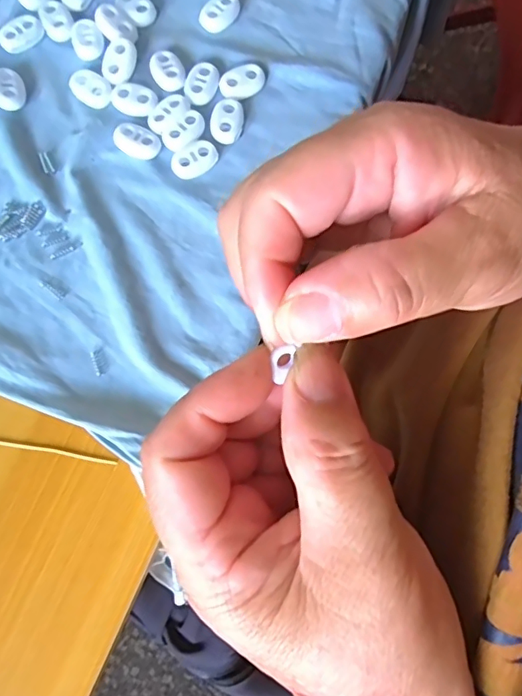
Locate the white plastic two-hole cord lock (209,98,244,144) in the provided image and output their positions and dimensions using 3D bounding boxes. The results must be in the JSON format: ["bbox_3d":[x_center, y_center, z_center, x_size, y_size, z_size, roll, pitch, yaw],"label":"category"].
[{"bbox_3d":[-0.016,-0.110,0.252,0.015,0.004,0.022,8,79,2],"label":"white plastic two-hole cord lock"}]

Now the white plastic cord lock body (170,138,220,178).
[{"bbox_3d":[-0.032,-0.090,0.250,0.023,0.004,0.015,-32,80,-6],"label":"white plastic cord lock body"}]

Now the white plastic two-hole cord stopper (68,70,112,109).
[{"bbox_3d":[-0.083,-0.128,0.257,0.023,0.004,0.015,38,81,8],"label":"white plastic two-hole cord stopper"}]

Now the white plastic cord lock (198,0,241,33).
[{"bbox_3d":[-0.021,-0.171,0.267,0.016,0.004,0.023,41,82,8],"label":"white plastic cord lock"}]

